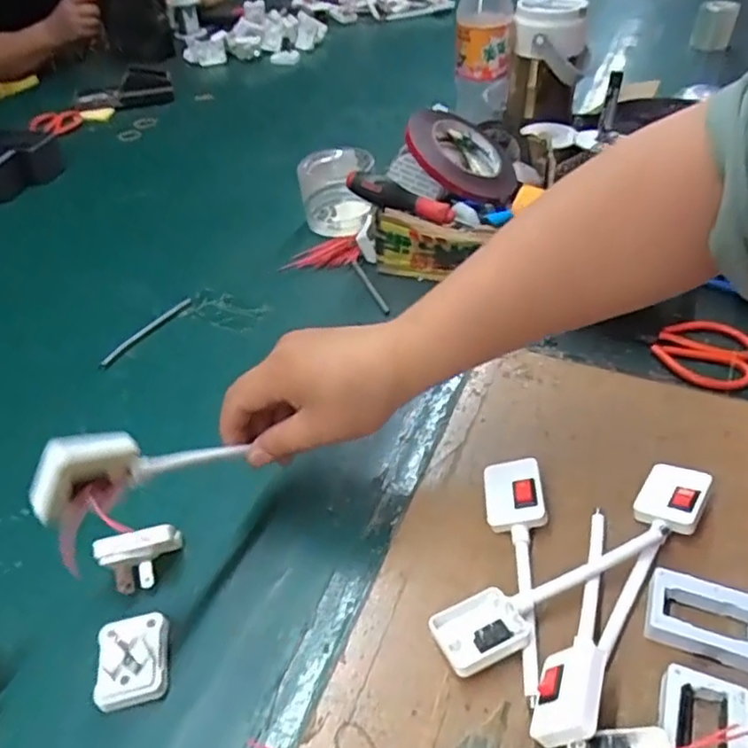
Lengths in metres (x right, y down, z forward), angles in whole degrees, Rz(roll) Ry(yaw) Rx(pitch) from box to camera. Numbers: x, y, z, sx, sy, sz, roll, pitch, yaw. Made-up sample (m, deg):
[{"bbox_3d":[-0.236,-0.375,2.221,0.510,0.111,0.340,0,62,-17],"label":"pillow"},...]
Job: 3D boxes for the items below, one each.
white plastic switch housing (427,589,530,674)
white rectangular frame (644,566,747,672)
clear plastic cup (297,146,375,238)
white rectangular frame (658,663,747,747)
[{"bbox_3d":[0.061,0.146,0.365,0.050,0.017,0.040,-19,45,-15],"label":"white plastic switch housing"},{"bbox_3d":[0.191,0.142,0.365,0.063,0.018,0.042,16,47,20],"label":"white rectangular frame"},{"bbox_3d":[-0.040,-0.205,0.713,0.084,0.070,0.065,-5,43,-1],"label":"clear plastic cup"},{"bbox_3d":[0.166,0.184,0.321,0.041,0.022,0.059,14,46,18],"label":"white rectangular frame"}]

